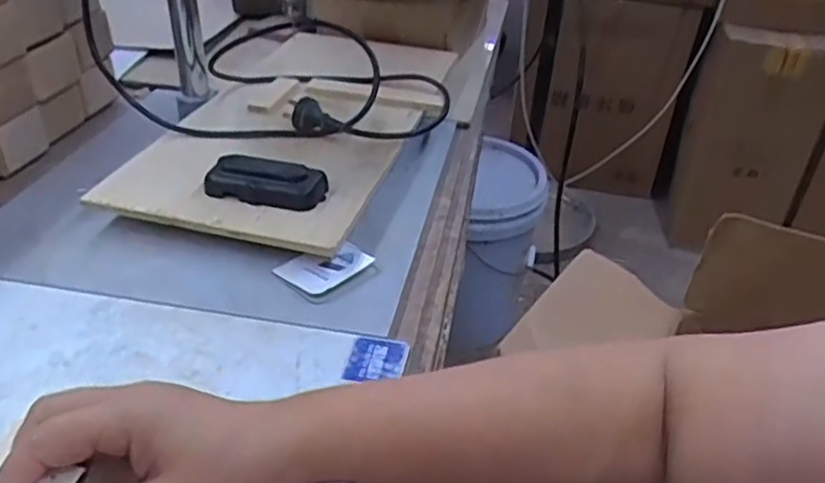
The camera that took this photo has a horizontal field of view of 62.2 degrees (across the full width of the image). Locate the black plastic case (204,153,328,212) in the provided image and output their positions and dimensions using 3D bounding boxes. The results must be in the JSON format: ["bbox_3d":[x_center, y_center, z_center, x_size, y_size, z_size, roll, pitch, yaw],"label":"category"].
[{"bbox_3d":[-0.136,-0.056,0.631,0.109,0.025,0.046,8,35,4],"label":"black plastic case"}]

